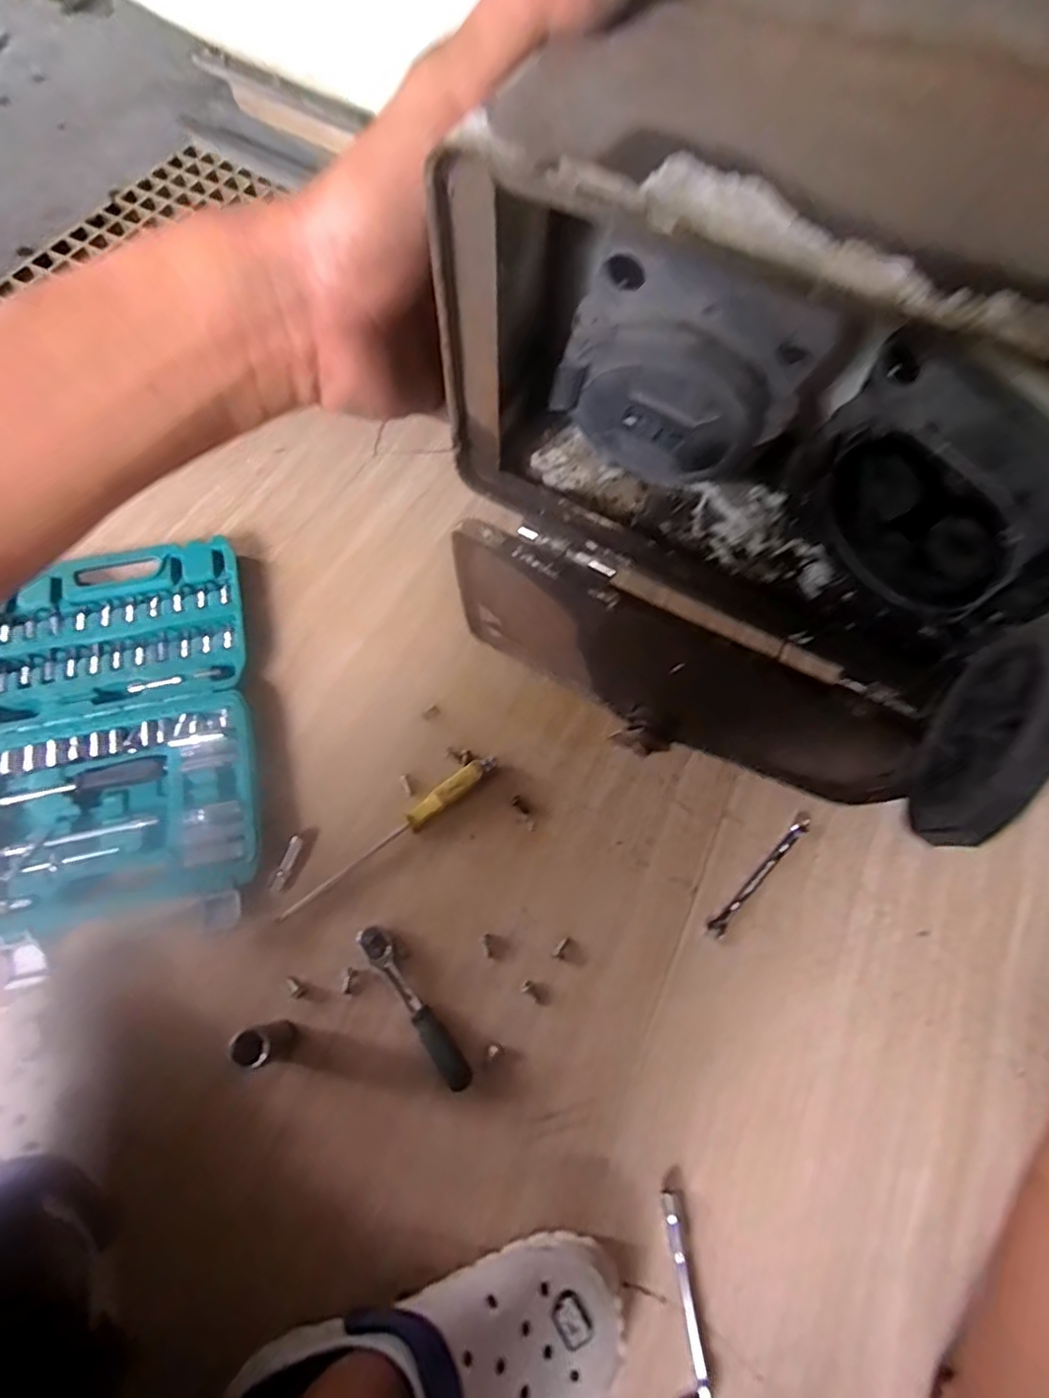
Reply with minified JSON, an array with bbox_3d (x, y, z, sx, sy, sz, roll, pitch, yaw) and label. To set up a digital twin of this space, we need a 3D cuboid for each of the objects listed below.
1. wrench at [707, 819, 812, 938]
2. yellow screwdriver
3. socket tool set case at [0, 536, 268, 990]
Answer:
[{"bbox_3d":[0.227,0.168,0.595,0.145,0.011,0.015,-41,73,-19],"label":"wrench"},{"bbox_3d":[-0.120,0.127,0.577,0.233,0.017,0.020,-38,72,-18],"label":"yellow screwdriver"},{"bbox_3d":[-0.394,0.029,0.615,0.240,0.029,0.402,-13,66,-9],"label":"socket tool set case"}]

